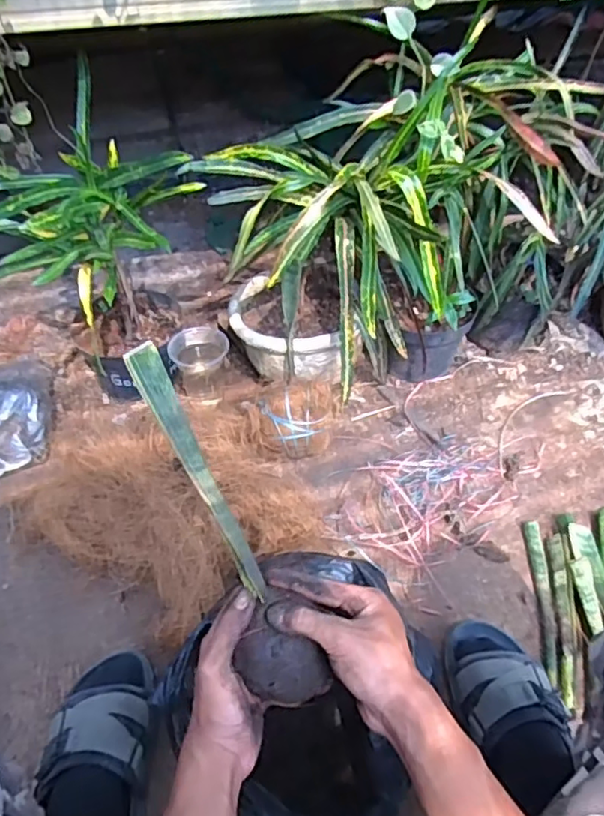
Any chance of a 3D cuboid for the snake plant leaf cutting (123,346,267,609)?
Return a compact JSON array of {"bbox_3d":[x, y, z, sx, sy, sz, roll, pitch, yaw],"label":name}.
[{"bbox_3d":[-0.067,0.050,0.412,0.019,0.199,0.007,-30,20,-21],"label":"snake plant leaf cutting"}]

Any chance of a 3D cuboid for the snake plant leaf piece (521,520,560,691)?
[{"bbox_3d":[0.310,0.243,0.779,0.021,0.018,0.211,4,52,4],"label":"snake plant leaf piece"}]

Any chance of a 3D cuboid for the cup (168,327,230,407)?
[{"bbox_3d":[-0.153,-0.055,0.953,0.092,0.107,0.094,-1,48,1],"label":"cup"}]

